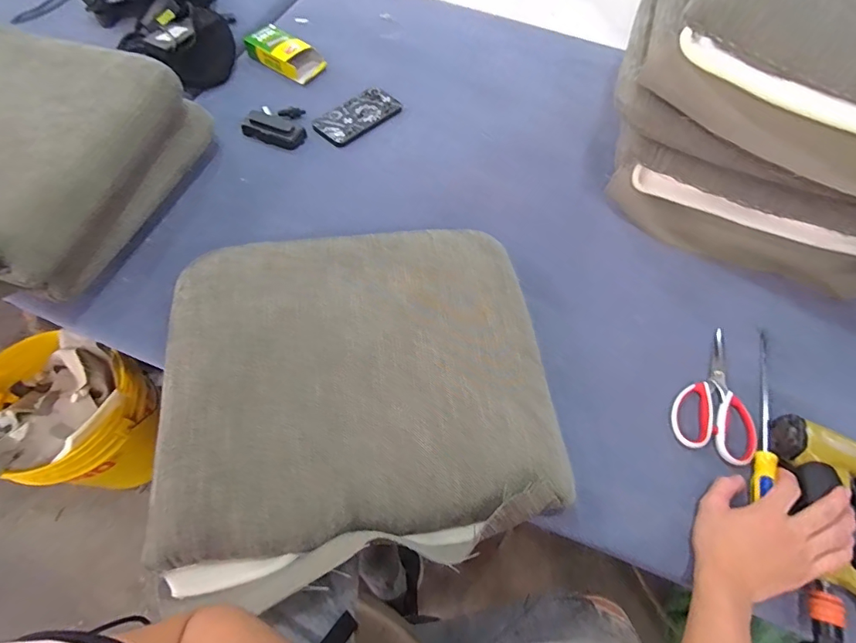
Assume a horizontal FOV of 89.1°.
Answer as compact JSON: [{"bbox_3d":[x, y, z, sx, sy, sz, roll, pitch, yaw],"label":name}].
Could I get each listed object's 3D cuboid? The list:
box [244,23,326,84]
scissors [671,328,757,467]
[{"bbox_3d":[-0.265,-0.498,0.808,0.134,0.037,0.080,31,64,12],"label":"box"},{"bbox_3d":[0.378,0.088,0.573,0.100,0.010,0.178,19,62,6],"label":"scissors"}]

